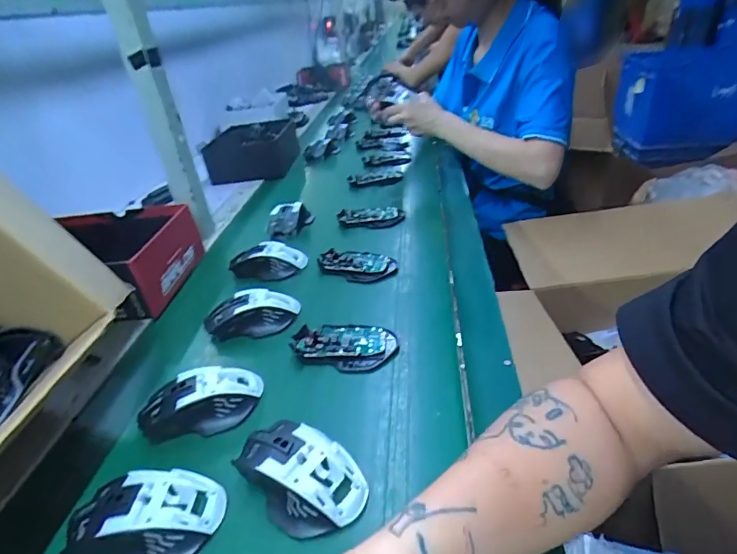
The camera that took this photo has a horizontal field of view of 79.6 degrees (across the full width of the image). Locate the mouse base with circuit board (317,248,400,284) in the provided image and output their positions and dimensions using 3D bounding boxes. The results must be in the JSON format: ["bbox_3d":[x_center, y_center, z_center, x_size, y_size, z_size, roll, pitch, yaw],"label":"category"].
[{"bbox_3d":[-0.019,-0.019,0.644,0.116,0.018,0.064,3,38,18],"label":"mouse base with circuit board"}]

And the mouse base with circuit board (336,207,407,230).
[{"bbox_3d":[0.004,-0.108,0.783,0.114,0.018,0.055,-7,36,5],"label":"mouse base with circuit board"}]

